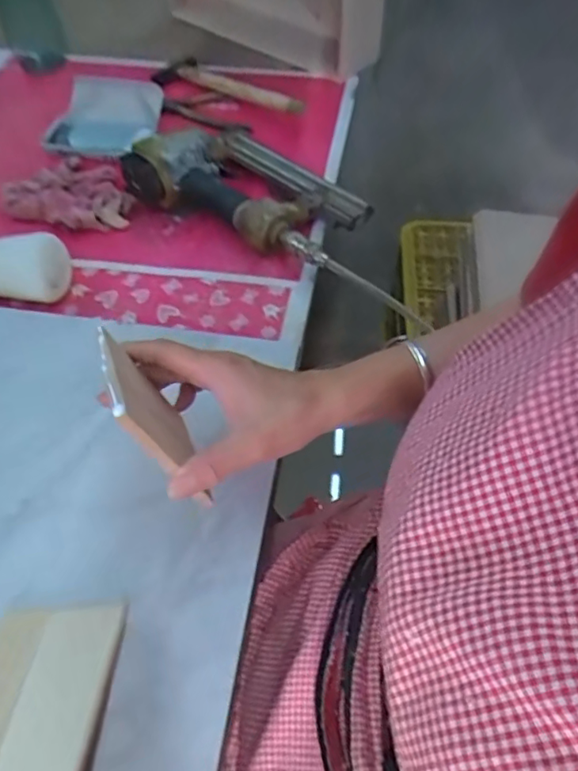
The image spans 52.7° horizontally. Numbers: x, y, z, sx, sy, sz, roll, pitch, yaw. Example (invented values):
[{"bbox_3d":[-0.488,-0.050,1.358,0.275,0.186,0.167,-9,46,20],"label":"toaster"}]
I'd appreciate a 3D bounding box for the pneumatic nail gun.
[{"bbox_3d":[-0.038,-0.226,0.627,0.249,0.066,0.143,28,59,19],"label":"pneumatic nail gun"}]

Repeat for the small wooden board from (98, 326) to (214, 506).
[{"bbox_3d":[-0.089,0.018,0.376,0.007,0.101,0.097,-33,42,1],"label":"small wooden board"}]

